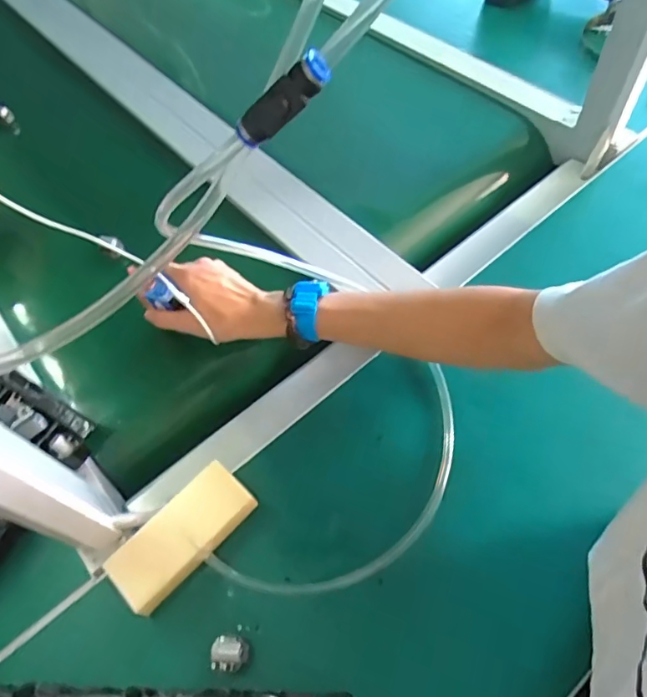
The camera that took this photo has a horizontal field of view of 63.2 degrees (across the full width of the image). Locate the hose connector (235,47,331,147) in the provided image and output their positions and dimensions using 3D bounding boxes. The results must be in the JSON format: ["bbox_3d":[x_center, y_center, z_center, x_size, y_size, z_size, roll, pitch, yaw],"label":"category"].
[{"bbox_3d":[-0.019,-0.105,0.224,0.049,0.013,0.011,-31,49,32],"label":"hose connector"}]

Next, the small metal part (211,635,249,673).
[{"bbox_3d":[-0.069,0.230,0.396,0.023,0.031,0.023,2,59,7],"label":"small metal part"}]

